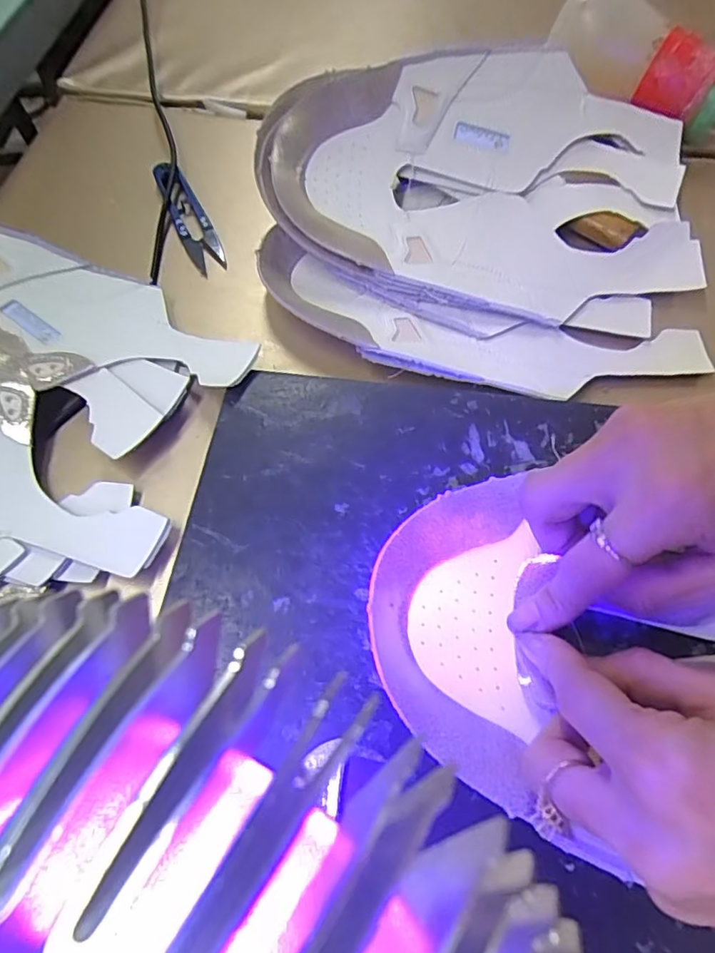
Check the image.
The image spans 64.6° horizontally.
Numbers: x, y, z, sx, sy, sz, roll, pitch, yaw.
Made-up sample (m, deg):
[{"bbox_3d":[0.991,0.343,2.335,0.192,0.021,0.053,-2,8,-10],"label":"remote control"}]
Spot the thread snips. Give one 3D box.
[{"bbox_3d":[-0.114,-0.176,0.379,0.021,0.011,0.098,-25,65,-11],"label":"thread snips"}]

